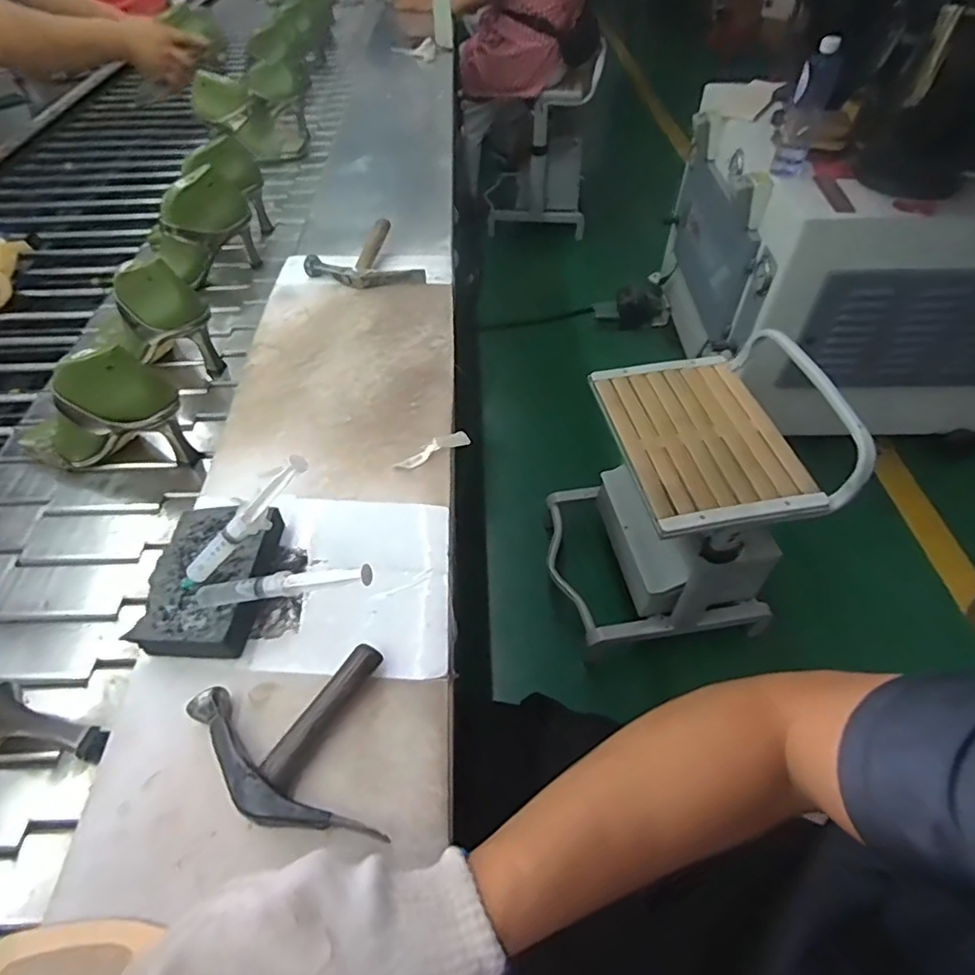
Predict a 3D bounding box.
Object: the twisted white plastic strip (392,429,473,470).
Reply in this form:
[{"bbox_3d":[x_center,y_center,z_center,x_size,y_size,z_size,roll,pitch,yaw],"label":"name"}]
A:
[{"bbox_3d":[-0.058,-0.041,0.606,0.085,0.008,0.022,-30,56,-22],"label":"twisted white plastic strip"}]

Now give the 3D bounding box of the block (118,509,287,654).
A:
[{"bbox_3d":[-0.235,0.076,0.489,0.086,0.044,0.136,0,51,1],"label":"block"}]

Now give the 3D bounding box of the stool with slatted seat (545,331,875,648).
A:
[{"bbox_3d":[0.359,0.017,1.123,0.410,0.442,0.389,-6,51,-4],"label":"stool with slatted seat"}]

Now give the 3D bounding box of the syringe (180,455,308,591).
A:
[{"bbox_3d":[-0.190,0.034,0.433,0.167,0.019,0.024,-41,50,21],"label":"syringe"}]

